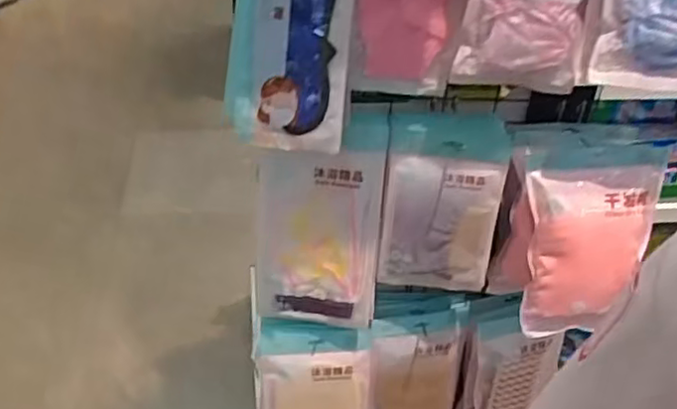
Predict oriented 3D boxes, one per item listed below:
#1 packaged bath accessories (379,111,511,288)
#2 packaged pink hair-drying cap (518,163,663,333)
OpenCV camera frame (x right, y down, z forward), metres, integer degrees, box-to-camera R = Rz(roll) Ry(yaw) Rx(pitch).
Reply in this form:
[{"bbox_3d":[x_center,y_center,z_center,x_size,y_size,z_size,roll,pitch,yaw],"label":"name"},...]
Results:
[{"bbox_3d":[0.125,-0.006,0.838,0.138,0.221,0.072,4,35,-1],"label":"packaged bath accessories"},{"bbox_3d":[0.294,0.056,0.789,0.145,0.205,0.022,-3,17,2],"label":"packaged pink hair-drying cap"}]

